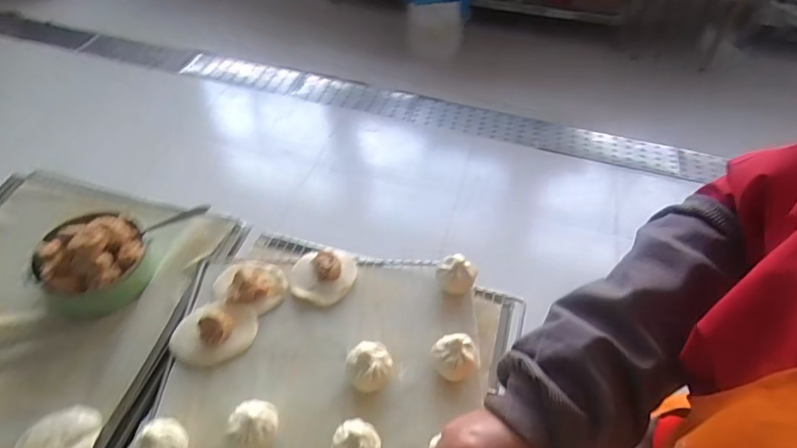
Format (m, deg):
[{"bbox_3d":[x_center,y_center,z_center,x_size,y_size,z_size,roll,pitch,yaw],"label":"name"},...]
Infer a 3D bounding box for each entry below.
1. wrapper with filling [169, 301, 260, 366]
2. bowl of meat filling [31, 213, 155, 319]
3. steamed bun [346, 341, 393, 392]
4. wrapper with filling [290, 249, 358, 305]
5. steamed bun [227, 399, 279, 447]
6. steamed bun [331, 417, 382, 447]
[{"bbox_3d":[-0.238,0.138,0.642,0.106,0.029,0.076,-18,52,-18],"label":"wrapper with filling"},{"bbox_3d":[-0.420,0.045,0.681,0.145,0.099,0.135,-32,58,-27],"label":"bowl of meat filling"},{"bbox_3d":[-0.036,0.171,0.606,0.052,0.040,0.057,1,49,-2],"label":"steamed bun"},{"bbox_3d":[-0.106,0.069,0.702,0.090,0.024,0.087,1,49,-2],"label":"wrapper with filling"},{"bbox_3d":[-0.160,0.227,0.558,0.051,0.044,0.054,1,49,-2],"label":"steamed bun"},{"bbox_3d":[-0.046,0.241,0.542,0.052,0.047,0.056,-10,50,-11],"label":"steamed bun"}]

